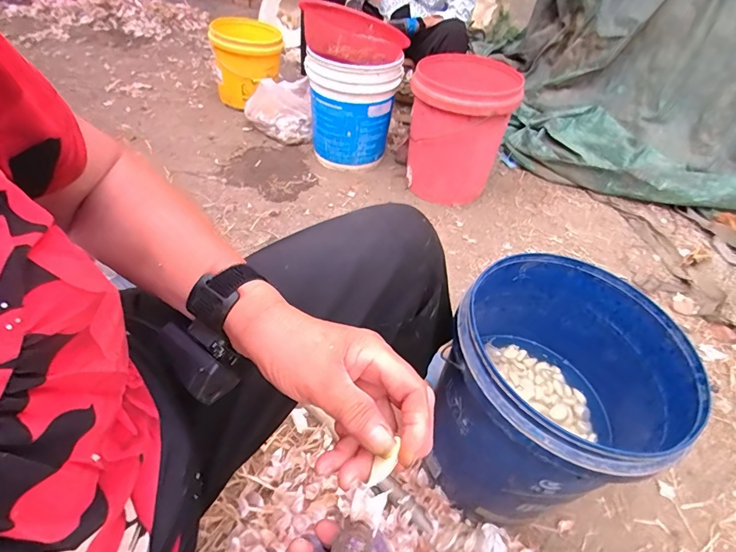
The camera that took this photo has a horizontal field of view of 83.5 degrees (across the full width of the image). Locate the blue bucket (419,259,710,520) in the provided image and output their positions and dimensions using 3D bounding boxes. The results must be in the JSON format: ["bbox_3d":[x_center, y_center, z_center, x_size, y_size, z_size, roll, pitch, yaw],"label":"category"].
[{"bbox_3d":[0.260,0.189,0.635,0.287,0.311,0.302,4,45,-4],"label":"blue bucket"}]

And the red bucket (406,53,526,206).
[{"bbox_3d":[0.275,-0.446,1.261,0.276,0.337,0.323,20,46,11],"label":"red bucket"}]

